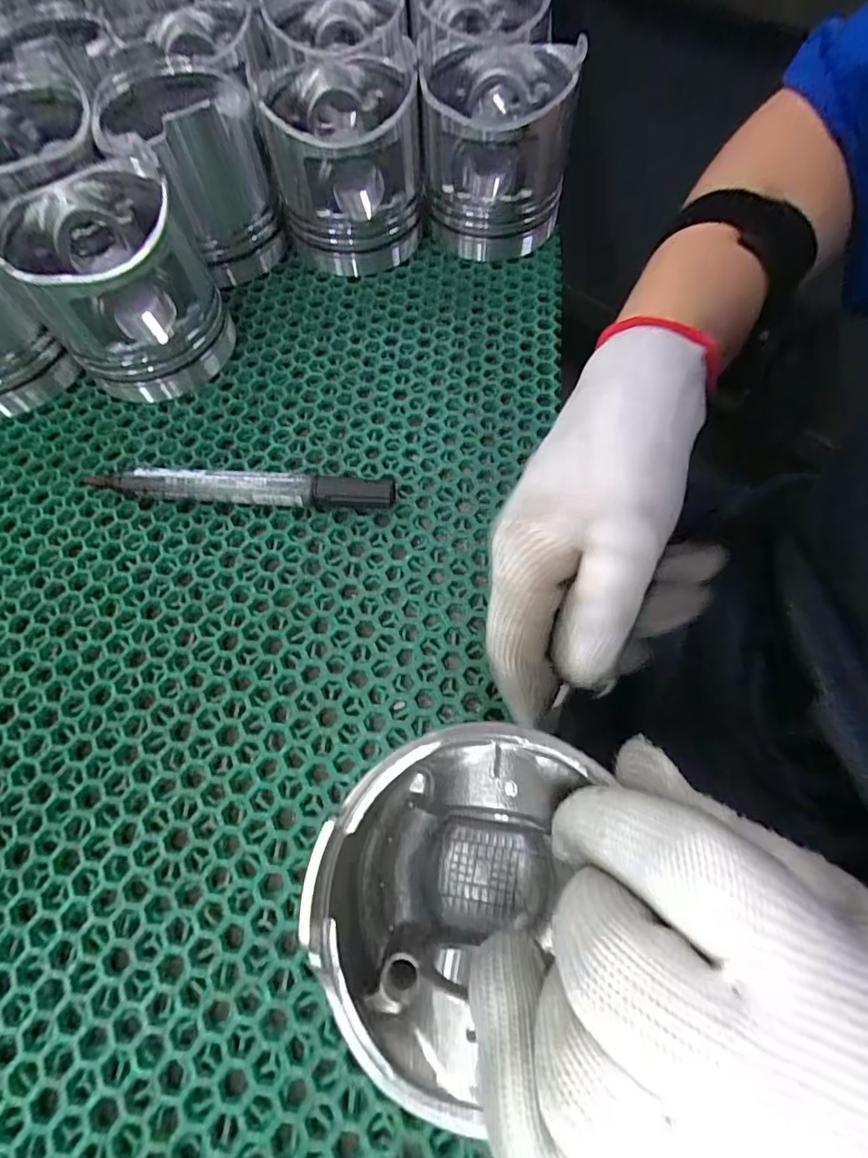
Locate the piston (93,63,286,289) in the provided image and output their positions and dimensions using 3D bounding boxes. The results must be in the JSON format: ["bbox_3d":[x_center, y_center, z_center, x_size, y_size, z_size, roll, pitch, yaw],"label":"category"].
[{"bbox_3d":[-0.147,-0.251,0.315,0.081,0.085,0.086,-22,68,-8],"label":"piston"}]

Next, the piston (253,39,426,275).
[{"bbox_3d":[-0.053,-0.260,0.316,0.087,0.087,0.090,-4,67,0],"label":"piston"}]

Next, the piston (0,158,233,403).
[{"bbox_3d":[-0.166,-0.156,0.275,0.088,0.080,0.086,-25,68,-9],"label":"piston"}]

